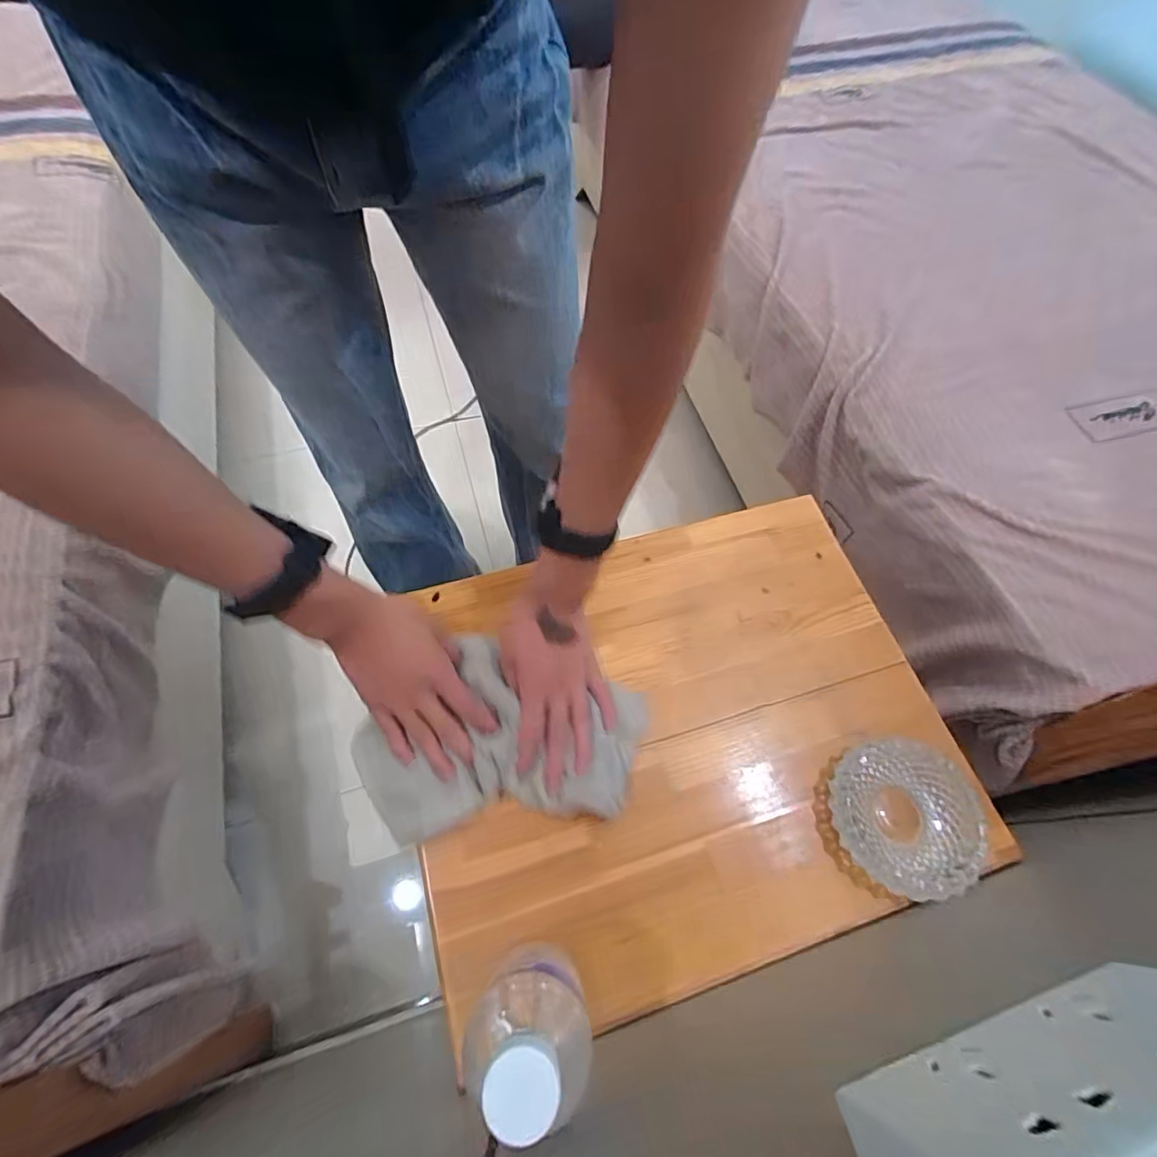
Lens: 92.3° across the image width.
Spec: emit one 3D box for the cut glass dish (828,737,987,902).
[{"bbox_3d":[0.284,0.206,0.484,0.120,0.028,0.121,16,64,4],"label":"cut glass dish"}]

